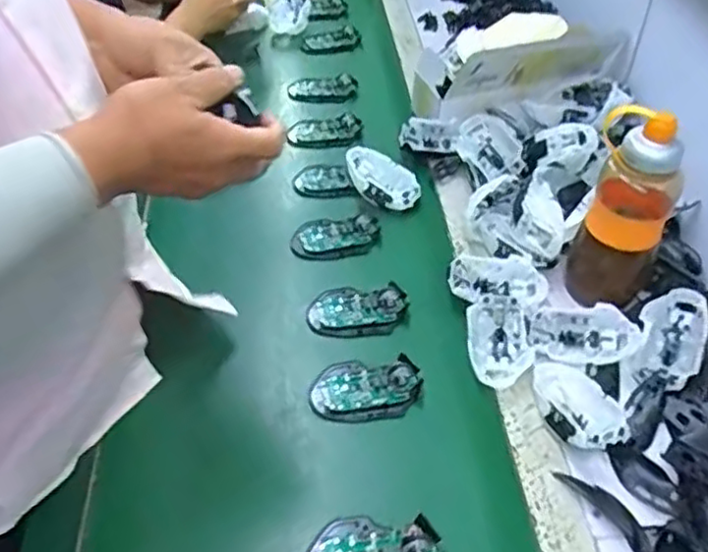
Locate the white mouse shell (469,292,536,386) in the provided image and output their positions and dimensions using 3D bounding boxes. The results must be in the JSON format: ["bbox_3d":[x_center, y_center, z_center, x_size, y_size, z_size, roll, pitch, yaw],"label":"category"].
[{"bbox_3d":[0.160,0.070,0.748,0.064,0.025,0.105,3,45,-1],"label":"white mouse shell"}]

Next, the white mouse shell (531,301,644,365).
[{"bbox_3d":[0.256,0.064,0.753,0.119,0.036,0.066,0,68,19],"label":"white mouse shell"}]

